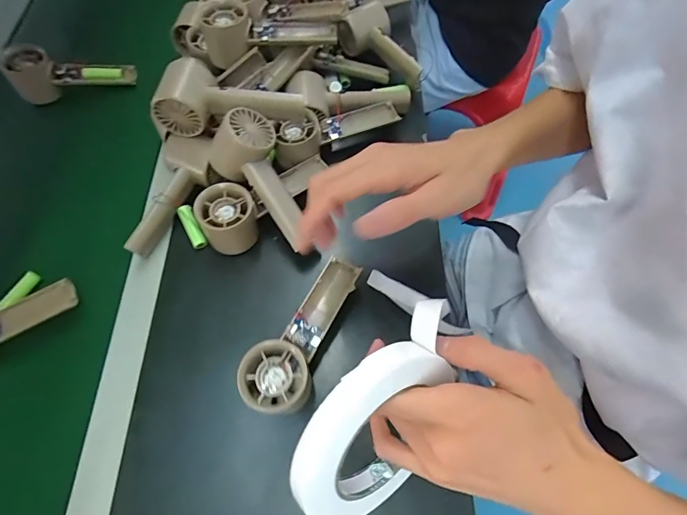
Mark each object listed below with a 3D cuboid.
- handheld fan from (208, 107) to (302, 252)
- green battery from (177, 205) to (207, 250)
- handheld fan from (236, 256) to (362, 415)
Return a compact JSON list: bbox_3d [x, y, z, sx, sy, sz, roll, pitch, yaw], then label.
[{"bbox_3d":[-0.087,-0.084,0.415,0.069,0.053,0.147,-30,92,-13],"label":"handheld fan"},{"bbox_3d":[-0.168,-0.035,0.437,0.016,0.014,0.050,-26,83,-11],"label":"green battery"},{"bbox_3d":[-0.038,0.063,0.358,0.059,0.027,0.155,18,66,12],"label":"handheld fan"}]

